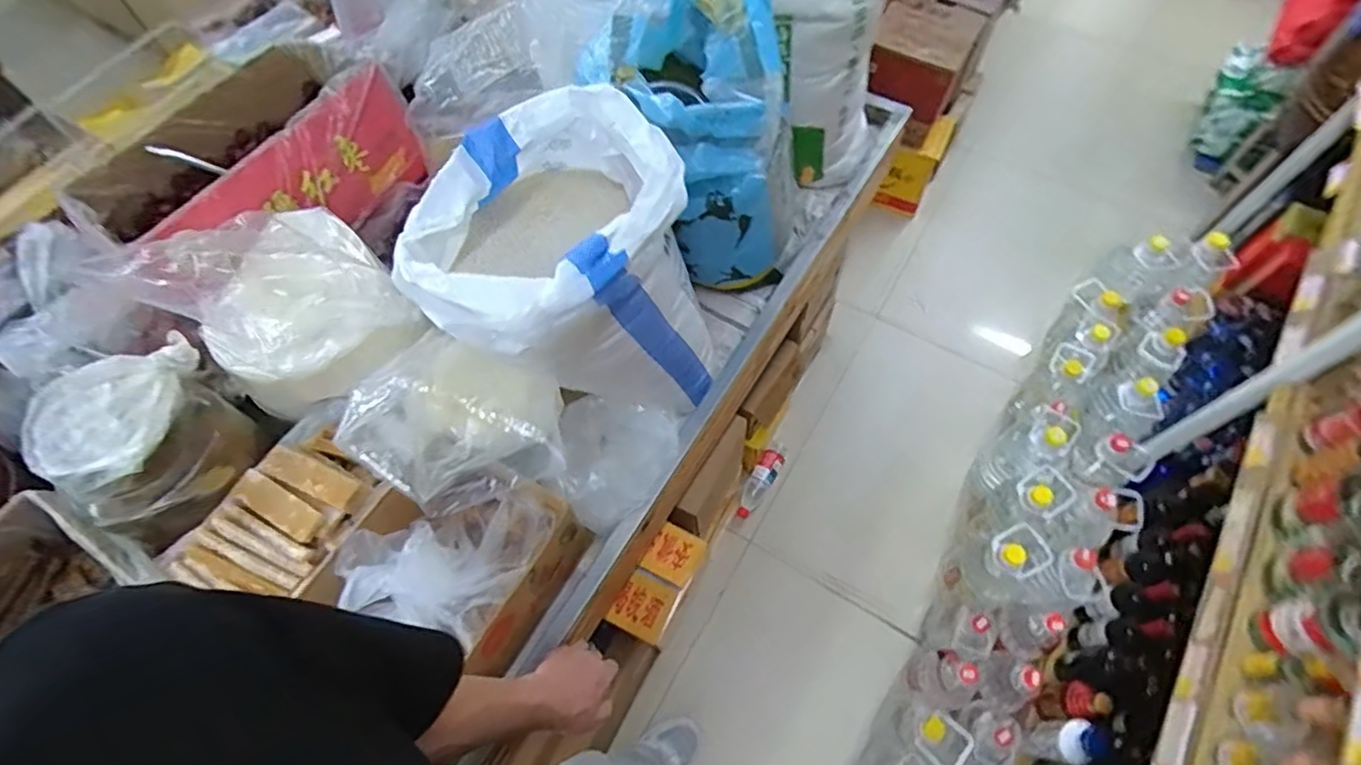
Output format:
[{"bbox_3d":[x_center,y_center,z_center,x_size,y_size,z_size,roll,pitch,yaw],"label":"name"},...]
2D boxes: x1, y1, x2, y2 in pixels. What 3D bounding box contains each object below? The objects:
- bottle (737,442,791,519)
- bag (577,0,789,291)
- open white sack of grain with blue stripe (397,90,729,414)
[{"bbox_3d":[0.220,0.258,1.733,0.062,0.070,0.241,29,68,15],"label":"bottle"},{"bbox_3d":[0.043,-0.386,0.973,0.261,0.417,0.358,6,64,5],"label":"bag"},{"bbox_3d":[-0.137,-0.121,0.841,0.334,0.420,0.281,-30,66,-12],"label":"open white sack of grain with blue stripe"}]

